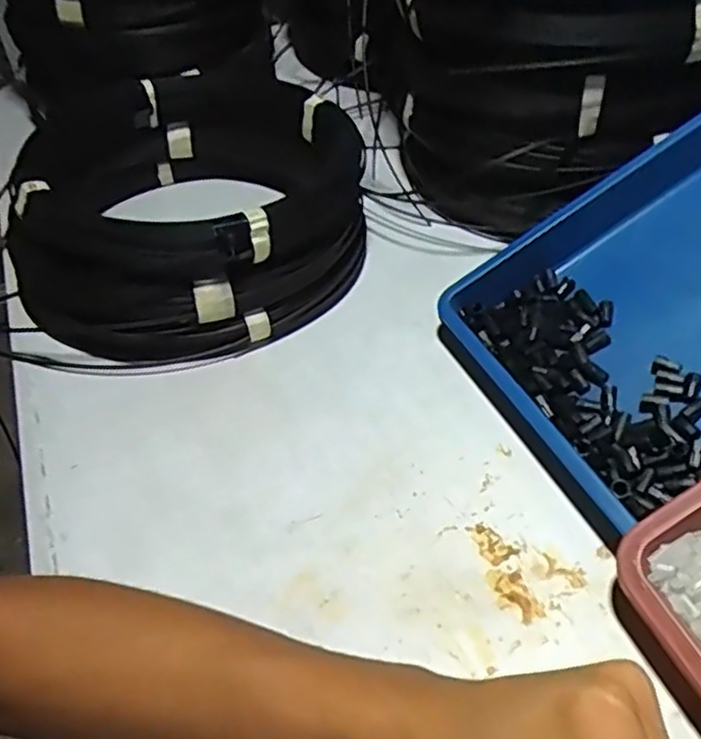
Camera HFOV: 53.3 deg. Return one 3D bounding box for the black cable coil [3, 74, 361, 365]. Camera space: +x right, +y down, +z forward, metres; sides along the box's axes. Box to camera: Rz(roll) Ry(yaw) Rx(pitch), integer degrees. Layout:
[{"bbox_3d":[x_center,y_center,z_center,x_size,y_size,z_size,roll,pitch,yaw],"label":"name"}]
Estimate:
[{"bbox_3d":[-0.136,-0.137,0.581,0.275,0.112,0.269,-13,45,-10],"label":"black cable coil"}]

